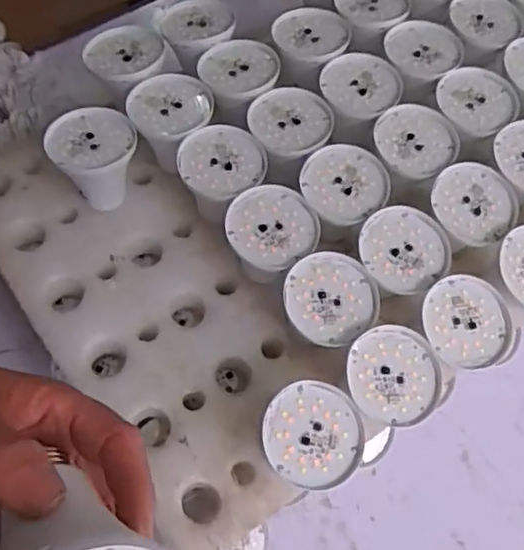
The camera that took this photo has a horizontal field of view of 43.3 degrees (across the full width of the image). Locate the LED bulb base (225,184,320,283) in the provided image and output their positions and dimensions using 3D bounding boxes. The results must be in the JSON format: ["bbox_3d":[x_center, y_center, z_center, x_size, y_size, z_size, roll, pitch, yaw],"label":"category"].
[{"bbox_3d":[0.007,-0.024,0.495,0.063,0.057,0.064,1,63,-3],"label":"LED bulb base"}]

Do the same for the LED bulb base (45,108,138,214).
[{"bbox_3d":[-0.128,-0.089,0.513,0.063,0.057,0.061,1,63,-3],"label":"LED bulb base"}]

